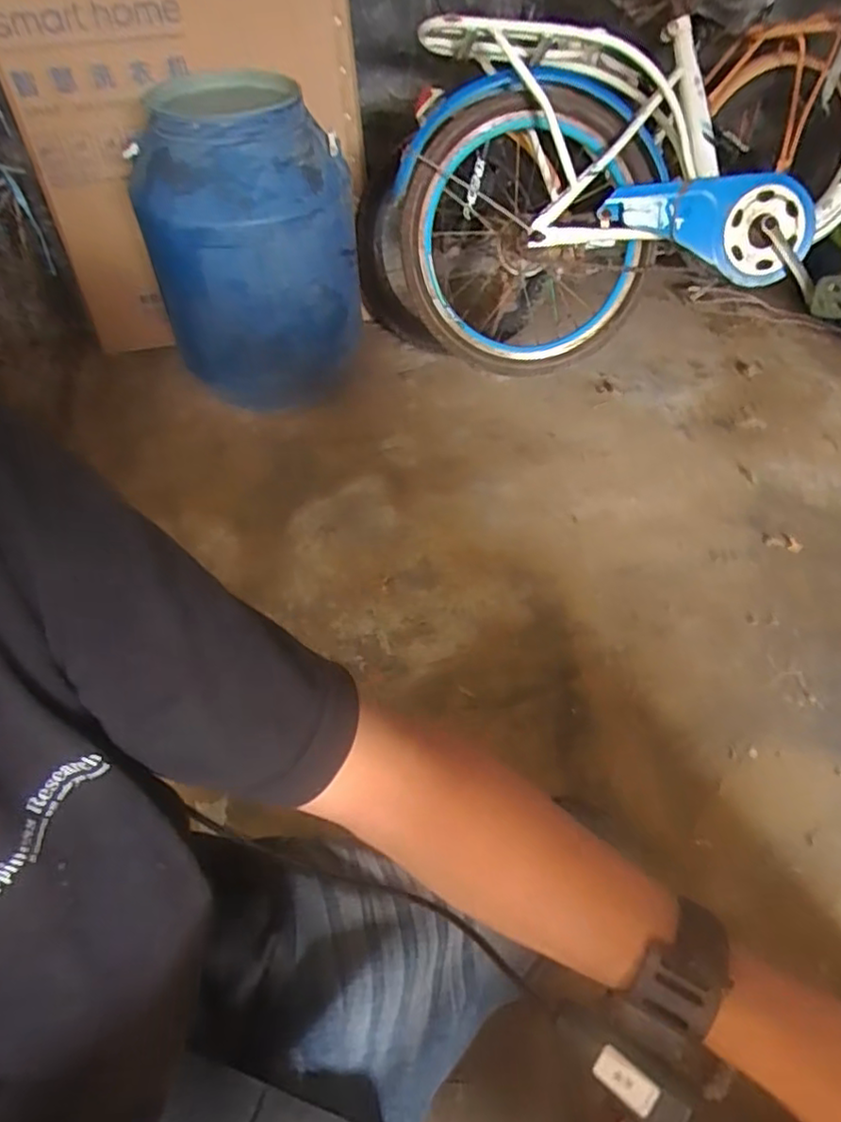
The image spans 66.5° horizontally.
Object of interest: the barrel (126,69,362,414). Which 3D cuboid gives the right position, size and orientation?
[{"bbox_3d":[-0.285,-0.525,1.135,0.296,0.475,0.280,14,51,15],"label":"barrel"}]

